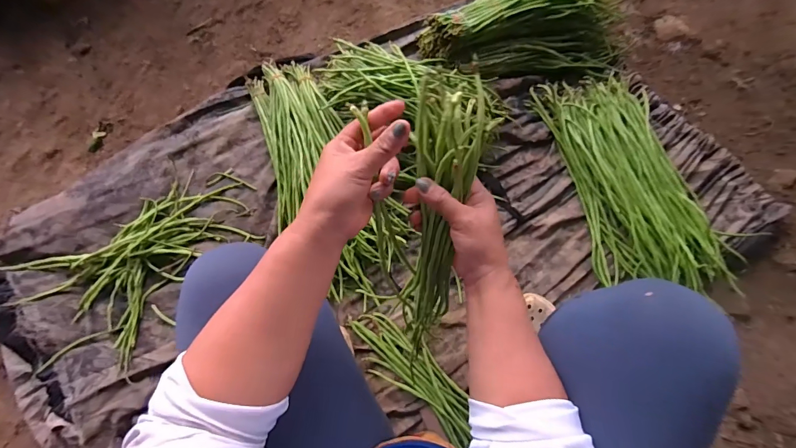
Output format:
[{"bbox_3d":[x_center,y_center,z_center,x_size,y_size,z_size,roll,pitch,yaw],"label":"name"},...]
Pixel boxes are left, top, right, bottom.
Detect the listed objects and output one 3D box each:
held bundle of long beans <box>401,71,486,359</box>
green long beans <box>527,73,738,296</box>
[{"bbox_3d":[0.041,-0.005,0.425,0.067,0.046,0.286,9,119,4],"label":"held bundle of long beans"},{"bbox_3d":[0.502,-0.099,0.800,0.259,0.045,0.515,-13,75,-2],"label":"green long beans"}]

